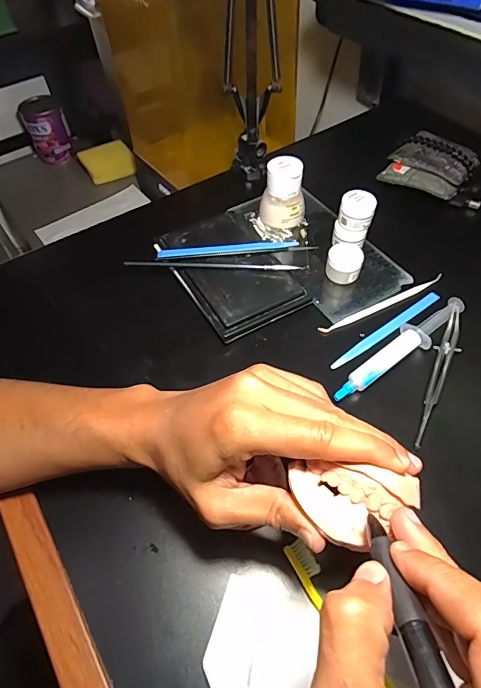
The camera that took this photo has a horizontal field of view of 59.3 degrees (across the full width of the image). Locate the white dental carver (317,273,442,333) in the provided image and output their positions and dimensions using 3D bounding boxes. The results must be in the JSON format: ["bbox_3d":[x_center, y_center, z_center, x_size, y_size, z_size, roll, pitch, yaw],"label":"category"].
[{"bbox_3d":[0.137,-0.038,0.406,0.140,0.005,0.008,-23,57,-13],"label":"white dental carver"}]

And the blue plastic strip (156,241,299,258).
[{"bbox_3d":[-0.011,-0.098,0.428,0.143,0.010,0.012,-9,55,-4],"label":"blue plastic strip"}]

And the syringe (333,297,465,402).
[{"bbox_3d":[0.141,0.004,0.370,0.159,0.013,0.026,-34,60,-20],"label":"syringe"}]

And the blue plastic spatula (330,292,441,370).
[{"bbox_3d":[0.135,-0.014,0.388,0.135,0.004,0.012,-32,59,-19],"label":"blue plastic spatula"}]

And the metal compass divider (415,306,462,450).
[{"bbox_3d":[0.169,0.025,0.356,0.015,0.006,0.145,21,58,16],"label":"metal compass divider"}]

